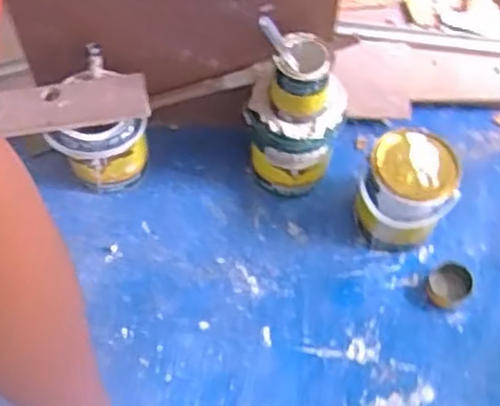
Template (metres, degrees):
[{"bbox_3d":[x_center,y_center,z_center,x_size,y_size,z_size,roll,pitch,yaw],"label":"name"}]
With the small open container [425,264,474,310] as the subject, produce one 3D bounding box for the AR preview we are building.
[{"bbox_3d":[0.383,0.161,1.415,0.087,0.039,0.076,-29,67,-14],"label":"small open container"}]

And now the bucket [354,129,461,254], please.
[{"bbox_3d":[0.292,-0.007,1.402,0.176,0.209,0.187,10,61,5],"label":"bucket"}]

